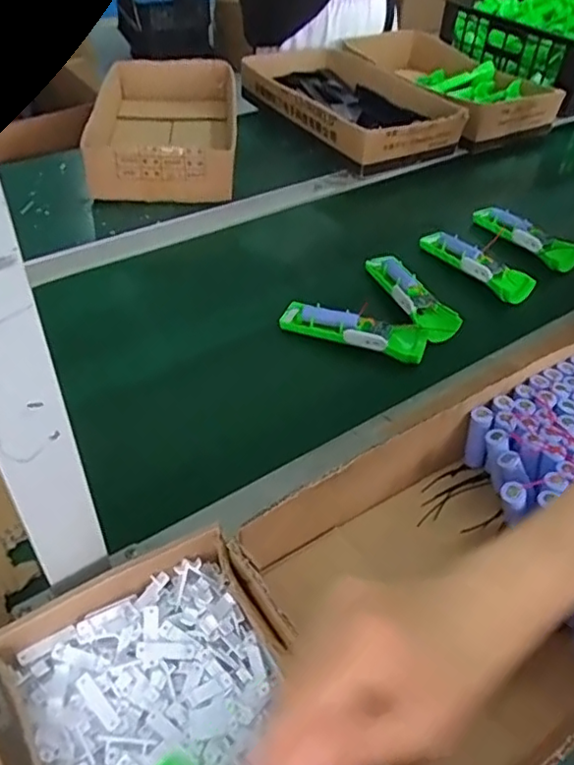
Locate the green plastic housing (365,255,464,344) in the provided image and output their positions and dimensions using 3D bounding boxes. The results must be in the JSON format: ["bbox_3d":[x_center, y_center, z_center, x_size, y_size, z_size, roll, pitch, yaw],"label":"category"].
[{"bbox_3d":[0.154,-0.106,0.739,0.047,0.025,0.176,-12,46,-14],"label":"green plastic housing"}]

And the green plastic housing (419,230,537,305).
[{"bbox_3d":[0.241,-0.158,0.807,0.044,0.033,0.168,-27,52,-27],"label":"green plastic housing"}]

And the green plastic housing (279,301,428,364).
[{"bbox_3d":[0.074,-0.062,0.690,0.160,0.027,0.042,16,46,14],"label":"green plastic housing"}]

